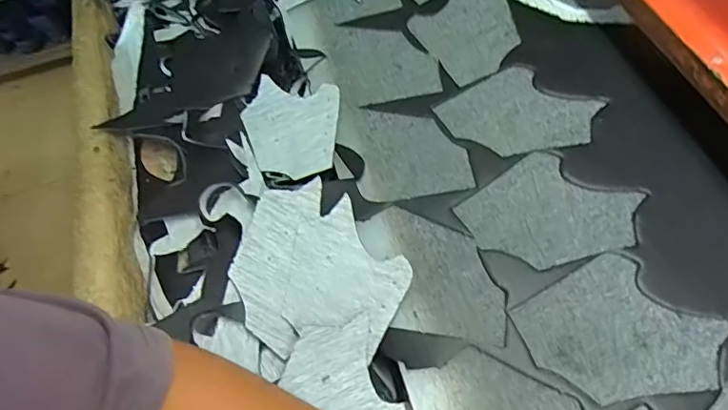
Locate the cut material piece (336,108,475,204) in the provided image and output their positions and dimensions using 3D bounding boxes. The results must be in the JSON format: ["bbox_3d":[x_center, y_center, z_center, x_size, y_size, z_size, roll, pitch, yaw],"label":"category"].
[{"bbox_3d":[0.037,-0.048,0.473,0.100,0.006,0.100,-10,58,-2],"label":"cut material piece"}]

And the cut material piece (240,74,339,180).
[{"bbox_3d":[-0.074,-0.074,0.508,0.110,0.019,0.098,6,71,27],"label":"cut material piece"}]

